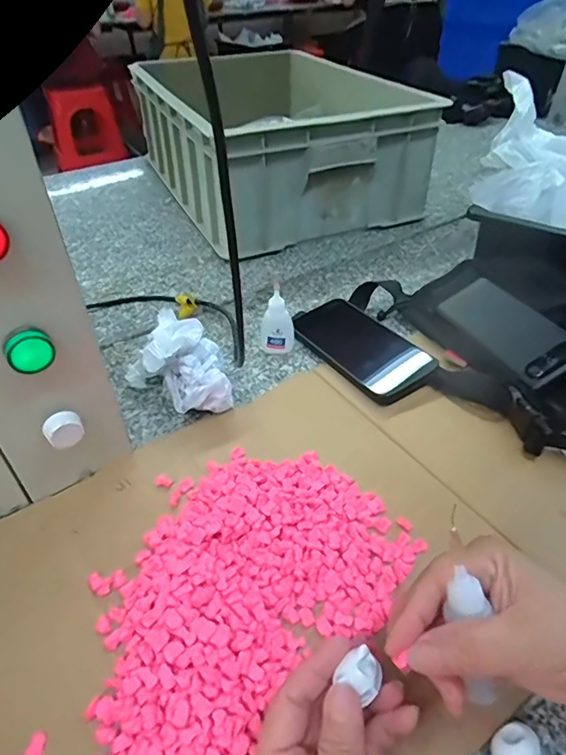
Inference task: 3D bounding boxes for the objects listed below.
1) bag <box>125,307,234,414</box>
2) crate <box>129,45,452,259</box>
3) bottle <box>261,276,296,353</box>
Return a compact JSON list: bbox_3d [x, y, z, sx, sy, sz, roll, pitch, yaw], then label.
[{"bbox_3d":[-0.096,-0.007,0.454,0.084,0.080,0.099,-12,43,-12],"label":"bag"},{"bbox_3d":[-0.035,-0.425,0.859,0.356,0.171,0.557,-18,44,-19],"label":"crate"},{"bbox_3d":[-0.006,-0.062,0.511,0.035,0.082,0.019,2,41,3],"label":"bottle"}]

